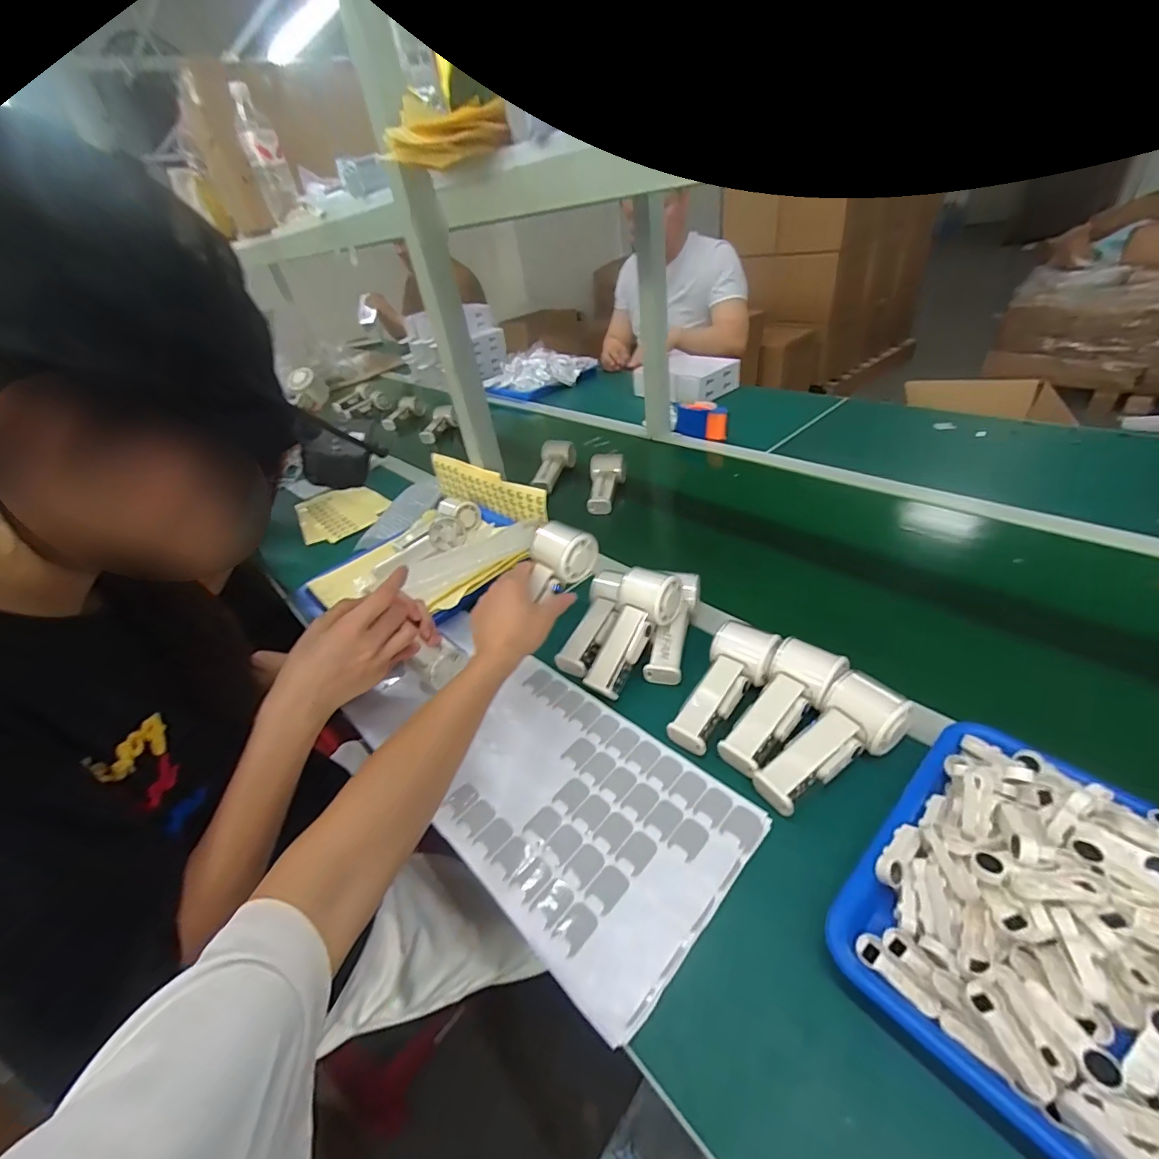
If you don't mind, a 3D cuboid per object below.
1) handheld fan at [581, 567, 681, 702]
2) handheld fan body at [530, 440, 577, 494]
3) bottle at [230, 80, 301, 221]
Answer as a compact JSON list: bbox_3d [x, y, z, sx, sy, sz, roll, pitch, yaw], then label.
[{"bbox_3d":[0.058,0.059,0.562,0.062,0.056,0.155,22,77,34],"label":"handheld fan"},{"bbox_3d":[-0.060,-0.235,1.013,0.058,0.055,0.154,10,51,22],"label":"handheld fan body"},{"bbox_3d":[-0.647,-0.877,1.017,0.071,0.198,0.079,-20,37,-14],"label":"bottle"}]

